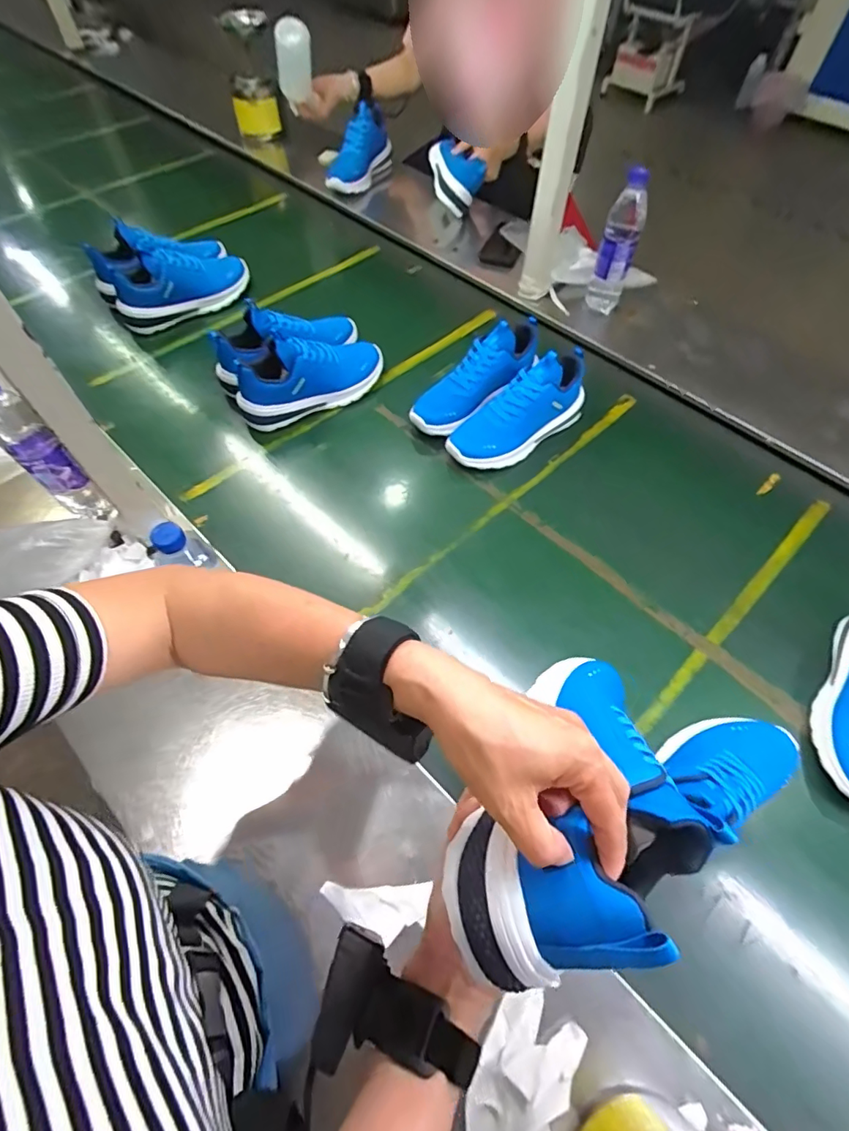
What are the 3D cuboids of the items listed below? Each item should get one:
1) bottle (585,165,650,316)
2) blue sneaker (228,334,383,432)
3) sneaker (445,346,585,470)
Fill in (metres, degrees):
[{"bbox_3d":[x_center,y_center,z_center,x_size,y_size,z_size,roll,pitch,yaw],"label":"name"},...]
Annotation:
[{"bbox_3d":[0.342,-0.560,0.902,0.065,0.218,0.052,19,60,13],"label":"bottle"},{"bbox_3d":[-0.189,-0.318,0.829,0.254,0.111,0.083,-28,61,-15],"label":"blue sneaker"},{"bbox_3d":[0.150,-0.252,0.805,0.247,0.108,0.089,-34,63,-19],"label":"sneaker"}]

